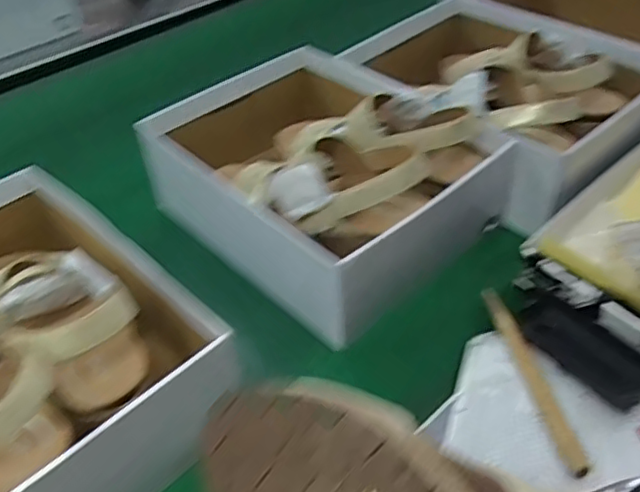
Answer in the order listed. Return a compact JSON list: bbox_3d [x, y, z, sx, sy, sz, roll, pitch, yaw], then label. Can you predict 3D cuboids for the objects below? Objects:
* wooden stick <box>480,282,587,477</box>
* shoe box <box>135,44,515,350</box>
[{"bbox_3d":[0.168,0.097,0.502,0.015,0.011,0.177,-7,43,-6],"label":"wooden stick"},{"bbox_3d":[0.001,-0.079,0.638,0.248,0.123,0.294,-33,51,-30],"label":"shoe box"}]

